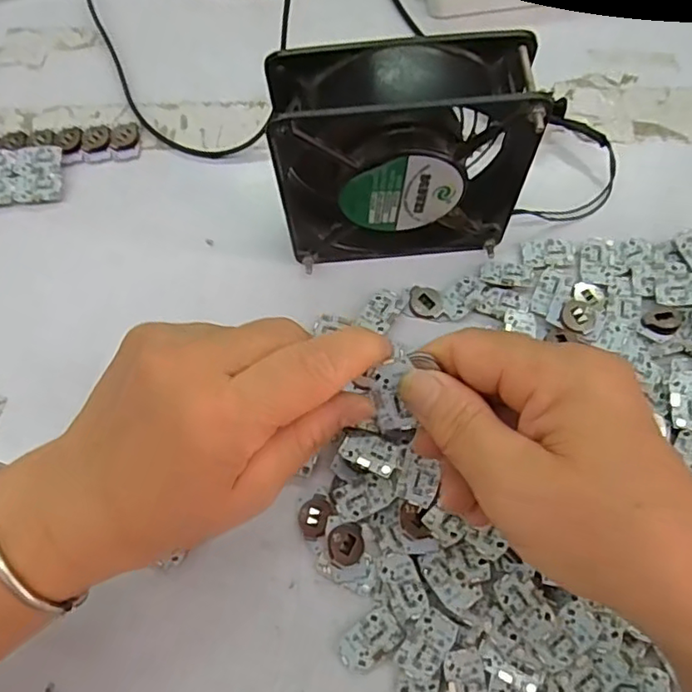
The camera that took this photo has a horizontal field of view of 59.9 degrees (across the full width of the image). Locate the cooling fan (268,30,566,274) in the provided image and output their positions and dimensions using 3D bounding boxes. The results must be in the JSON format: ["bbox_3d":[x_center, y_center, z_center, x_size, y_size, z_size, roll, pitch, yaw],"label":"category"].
[{"bbox_3d":[0.029,-0.088,0.304,0.120,0.119,0.047,-5,69,1],"label":"cooling fan"}]

